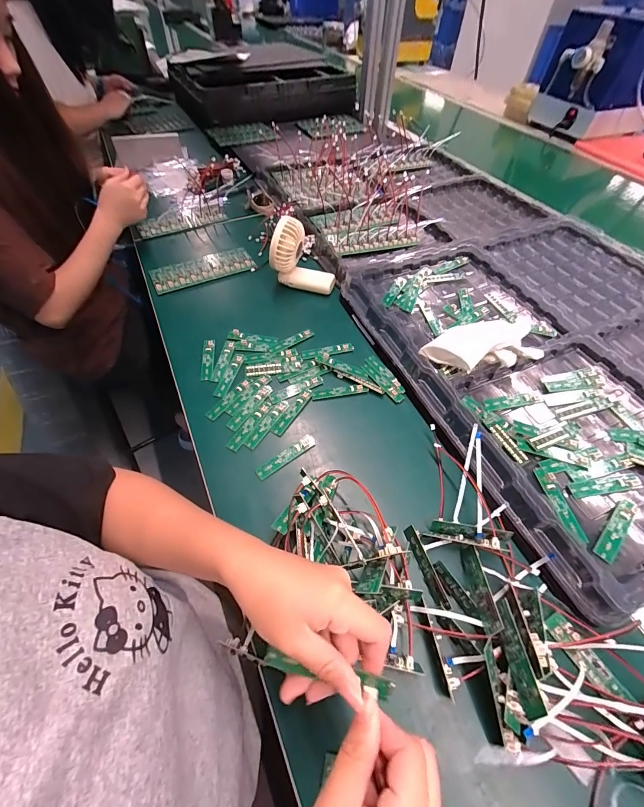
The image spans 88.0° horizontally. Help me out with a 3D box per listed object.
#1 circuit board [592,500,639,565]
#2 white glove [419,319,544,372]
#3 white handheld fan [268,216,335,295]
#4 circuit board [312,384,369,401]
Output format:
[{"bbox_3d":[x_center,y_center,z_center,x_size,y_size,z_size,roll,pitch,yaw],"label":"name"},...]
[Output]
[{"bbox_3d":[0.314,0.133,0.356,0.087,0.006,0.018,-37,62,-22],"label":"circuit board"},{"bbox_3d":[0.216,-0.079,0.453,0.153,0.048,0.080,-5,54,13],"label":"white glove"},{"bbox_3d":[-0.035,-0.262,0.584,0.113,0.105,0.054,3,55,4],"label":"white handheld fan"},{"bbox_3d":[0.027,-0.017,0.491,0.082,0.004,0.015,-10,56,-5],"label":"circuit board"}]

